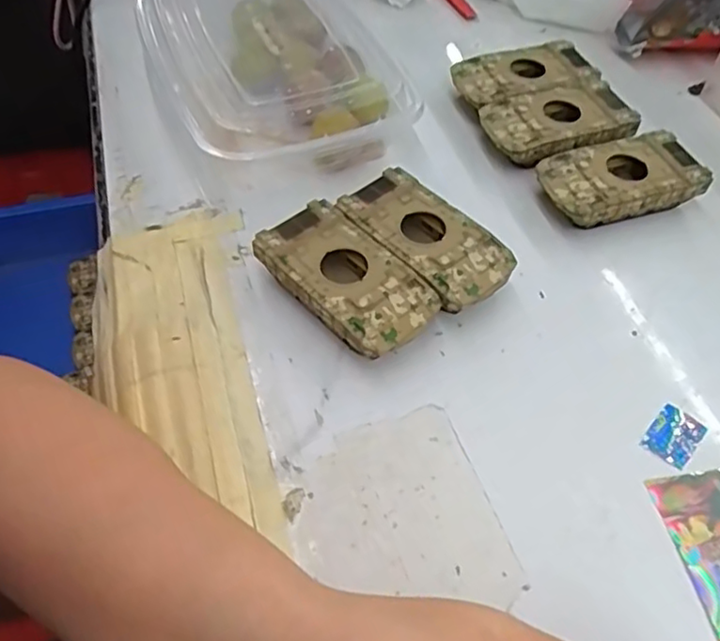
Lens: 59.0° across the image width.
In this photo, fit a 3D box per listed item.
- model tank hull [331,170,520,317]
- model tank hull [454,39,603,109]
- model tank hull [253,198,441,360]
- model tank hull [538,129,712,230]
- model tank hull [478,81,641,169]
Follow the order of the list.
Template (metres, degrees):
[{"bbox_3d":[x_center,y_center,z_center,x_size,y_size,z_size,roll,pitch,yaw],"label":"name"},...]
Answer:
[{"bbox_3d":[0.036,-0.041,0.352,0.051,0.026,0.094,-35,61,-25],"label":"model tank hull"},{"bbox_3d":[0.113,-0.166,0.449,0.094,0.027,0.051,-13,55,-11],"label":"model tank hull"},{"bbox_3d":[-0.007,-0.018,0.333,0.050,0.026,0.095,-36,62,-25],"label":"model tank hull"},{"bbox_3d":[0.156,-0.084,0.389,0.095,0.026,0.051,-13,54,-11],"label":"model tank hull"},{"bbox_3d":[0.129,-0.125,0.419,0.095,0.025,0.055,-14,55,-12],"label":"model tank hull"}]

